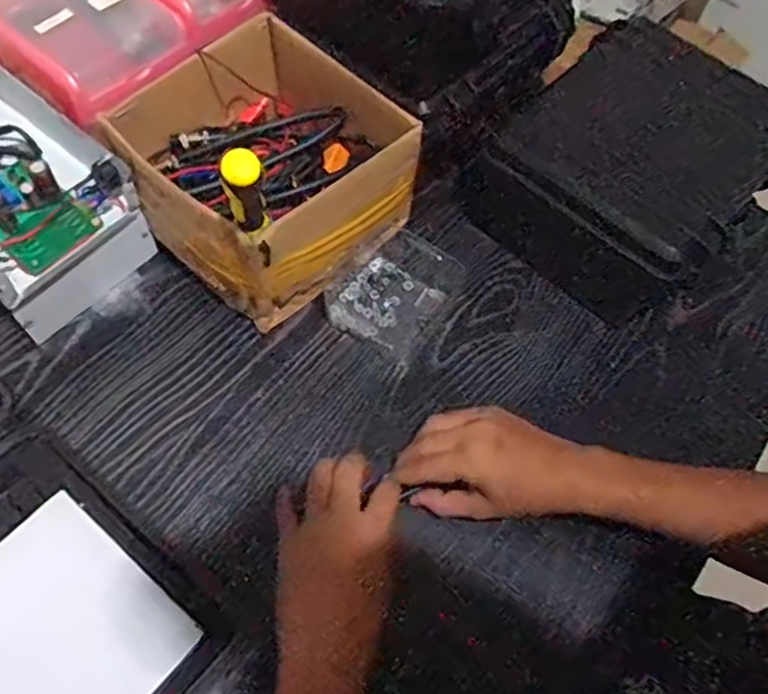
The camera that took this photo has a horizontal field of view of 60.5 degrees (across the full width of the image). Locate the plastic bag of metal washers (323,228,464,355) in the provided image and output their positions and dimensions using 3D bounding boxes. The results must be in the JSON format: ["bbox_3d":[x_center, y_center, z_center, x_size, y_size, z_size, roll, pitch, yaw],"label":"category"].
[{"bbox_3d":[0.005,-0.058,0.640,0.099,0.024,0.120,34,64,13],"label":"plastic bag of metal washers"}]

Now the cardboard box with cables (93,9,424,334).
[{"bbox_3d":[-0.116,-0.162,0.623,0.234,0.140,0.209,38,66,16],"label":"cardboard box with cables"}]

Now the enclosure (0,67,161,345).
[{"bbox_3d":[-0.344,-0.133,0.599,0.211,0.114,0.154,36,65,14],"label":"enclosure"}]

